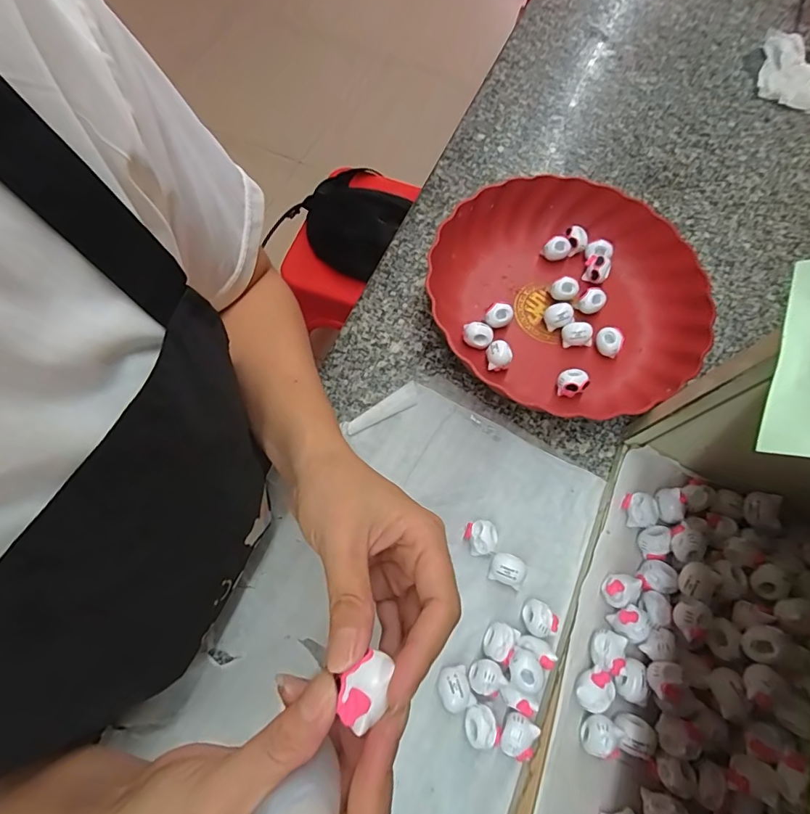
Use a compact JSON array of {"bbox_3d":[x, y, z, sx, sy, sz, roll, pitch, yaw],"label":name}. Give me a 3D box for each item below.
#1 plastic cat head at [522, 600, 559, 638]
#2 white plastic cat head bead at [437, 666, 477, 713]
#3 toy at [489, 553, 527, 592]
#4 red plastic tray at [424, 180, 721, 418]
[{"bbox_3d":[0.095,0.151,0.325,0.020,0.019,0.024,-42,76,-17],"label":"plastic cat head"},{"bbox_3d":[0.034,0.190,0.309,0.023,0.021,0.026,-14,69,-8],"label":"white plastic cat head bead"},{"bbox_3d":[0.076,0.121,0.338,0.025,0.021,0.020,20,69,5],"label":"toy"},{"bbox_3d":[0.148,-0.102,0.416,0.214,0.047,0.234,-35,74,-15],"label":"red plastic tray"}]

